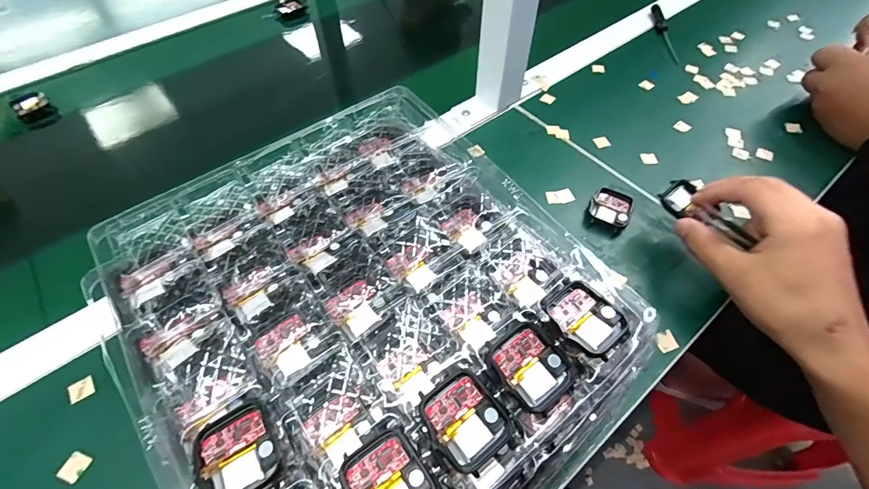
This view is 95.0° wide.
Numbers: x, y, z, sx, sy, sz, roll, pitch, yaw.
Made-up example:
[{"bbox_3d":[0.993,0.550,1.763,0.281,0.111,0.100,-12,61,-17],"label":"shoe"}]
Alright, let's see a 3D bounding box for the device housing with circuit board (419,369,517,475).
[{"bbox_3d":[0.016,0.091,0.206,0.037,0.008,0.043,-32,61,-20],"label":"device housing with circuit board"}]

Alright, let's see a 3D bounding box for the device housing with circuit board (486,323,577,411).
[{"bbox_3d":[0.055,0.069,0.225,0.035,0.005,0.043,-32,77,-19],"label":"device housing with circuit board"}]

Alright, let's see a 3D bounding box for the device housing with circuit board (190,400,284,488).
[{"bbox_3d":[-0.098,0.106,0.200,0.038,0.009,0.047,-32,61,-20],"label":"device housing with circuit board"}]

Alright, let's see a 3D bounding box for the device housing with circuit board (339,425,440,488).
[{"bbox_3d":[-0.022,0.116,0.194,0.038,0.007,0.044,-31,61,-19],"label":"device housing with circuit board"}]

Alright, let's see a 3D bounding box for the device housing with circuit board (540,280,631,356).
[{"bbox_3d":[0.092,0.047,0.249,0.035,0.014,0.045,-29,60,-18],"label":"device housing with circuit board"}]

